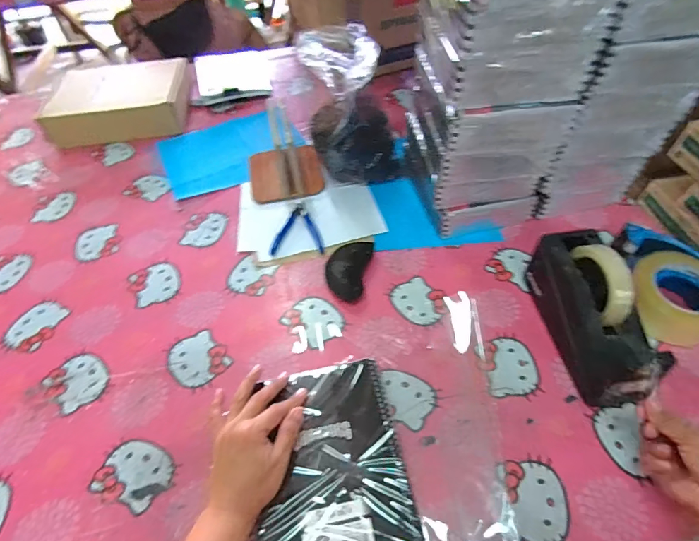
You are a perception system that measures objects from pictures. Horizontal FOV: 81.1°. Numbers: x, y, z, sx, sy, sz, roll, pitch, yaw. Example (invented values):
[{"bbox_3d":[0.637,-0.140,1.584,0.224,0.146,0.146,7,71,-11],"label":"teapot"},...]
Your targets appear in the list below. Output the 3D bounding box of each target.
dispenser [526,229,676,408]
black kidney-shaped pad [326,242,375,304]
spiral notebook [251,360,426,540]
[{"bbox_3d":[0.296,0.046,0.496,0.072,0.120,0.200,-9,51,-2],"label":"dispenser"},{"bbox_3d":[-0.005,-0.001,0.609,0.063,0.033,0.089,10,53,13],"label":"black kidney-shaped pad"},{"bbox_3d":[-0.023,0.196,0.414,0.153,0.011,0.189,-12,52,-4],"label":"spiral notebook"}]

